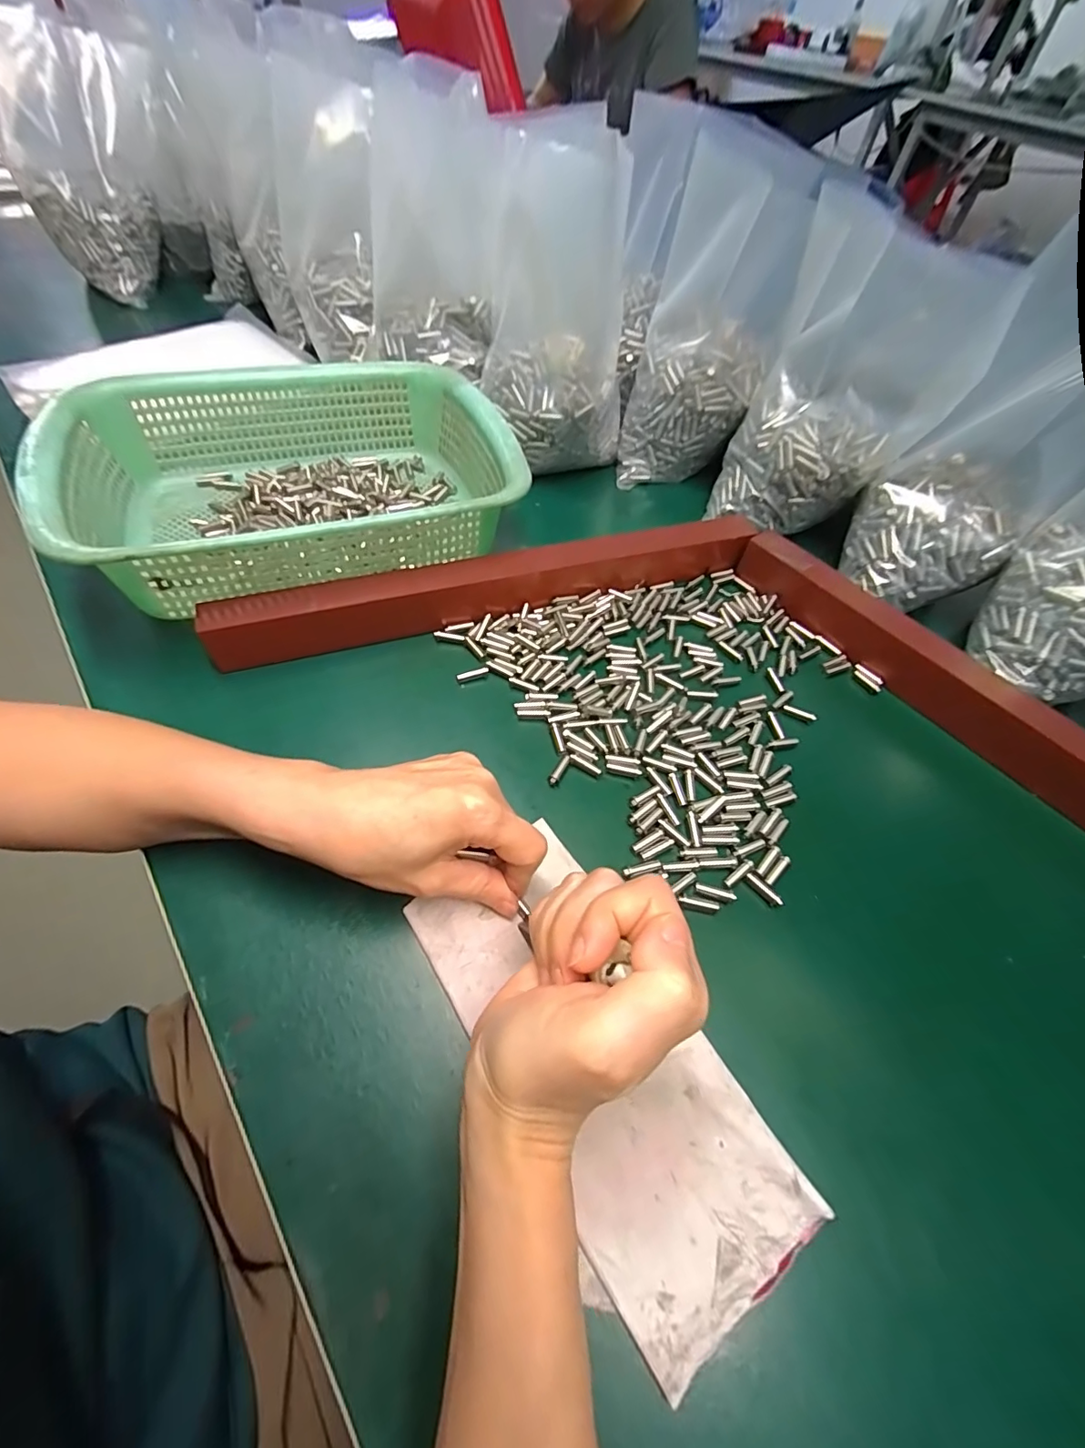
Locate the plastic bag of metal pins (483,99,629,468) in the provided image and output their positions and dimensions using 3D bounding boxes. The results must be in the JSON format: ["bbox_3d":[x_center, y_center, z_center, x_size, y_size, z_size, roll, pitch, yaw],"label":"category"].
[{"bbox_3d":[0.007,-0.323,0.424,0.114,0.192,0.107,2,57,-2],"label":"plastic bag of metal pins"}]

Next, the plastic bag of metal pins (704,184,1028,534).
[{"bbox_3d":[0.223,-0.252,0.390,0.137,0.178,0.102,19,58,9],"label":"plastic bag of metal pins"}]

